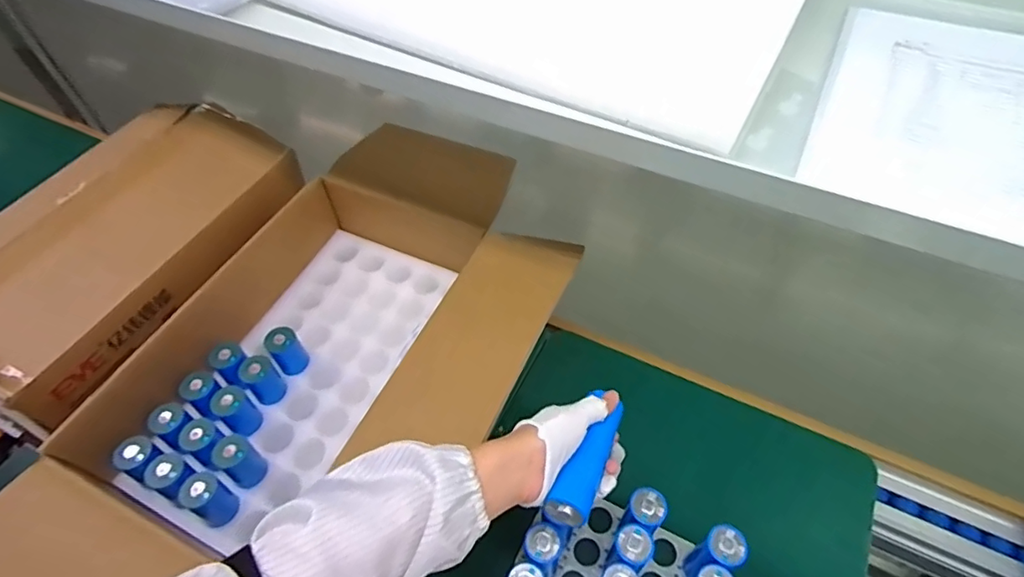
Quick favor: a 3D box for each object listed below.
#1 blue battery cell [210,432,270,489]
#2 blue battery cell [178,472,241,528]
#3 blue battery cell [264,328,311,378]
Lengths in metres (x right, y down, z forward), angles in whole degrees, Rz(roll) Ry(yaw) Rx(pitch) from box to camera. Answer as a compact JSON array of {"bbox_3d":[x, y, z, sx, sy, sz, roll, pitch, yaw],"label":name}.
[{"bbox_3d":[-0.320,0.201,0.650,0.042,0.069,0.044,-1,52,1],"label":"blue battery cell"},{"bbox_3d":[-0.338,0.235,0.617,0.040,0.065,0.039,-1,52,1],"label":"blue battery cell"},{"bbox_3d":[-0.299,0.084,0.736,0.039,0.072,0.029,-33,59,-22],"label":"blue battery cell"}]

